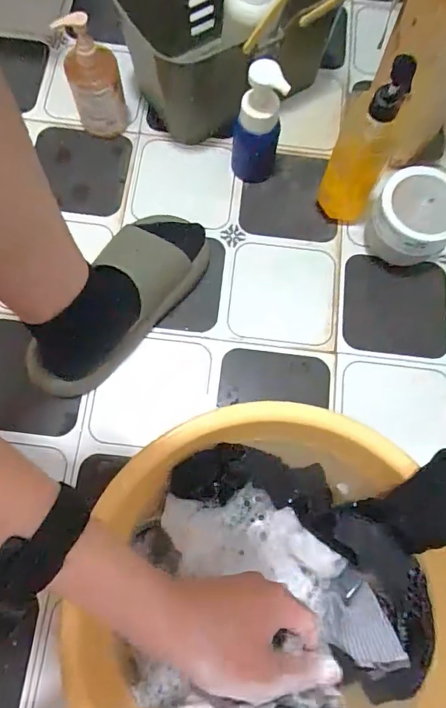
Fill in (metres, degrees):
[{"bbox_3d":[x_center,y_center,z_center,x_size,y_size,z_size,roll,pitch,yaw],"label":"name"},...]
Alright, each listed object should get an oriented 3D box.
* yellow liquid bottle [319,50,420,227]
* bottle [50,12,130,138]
[{"bbox_3d":[0.164,-0.237,0.540,0.068,0.215,0.049,30,74,7],"label":"yellow liquid bottle"},{"bbox_3d":[-0.168,-0.358,0.597,0.067,0.143,0.055,-13,73,-6],"label":"bottle"}]

